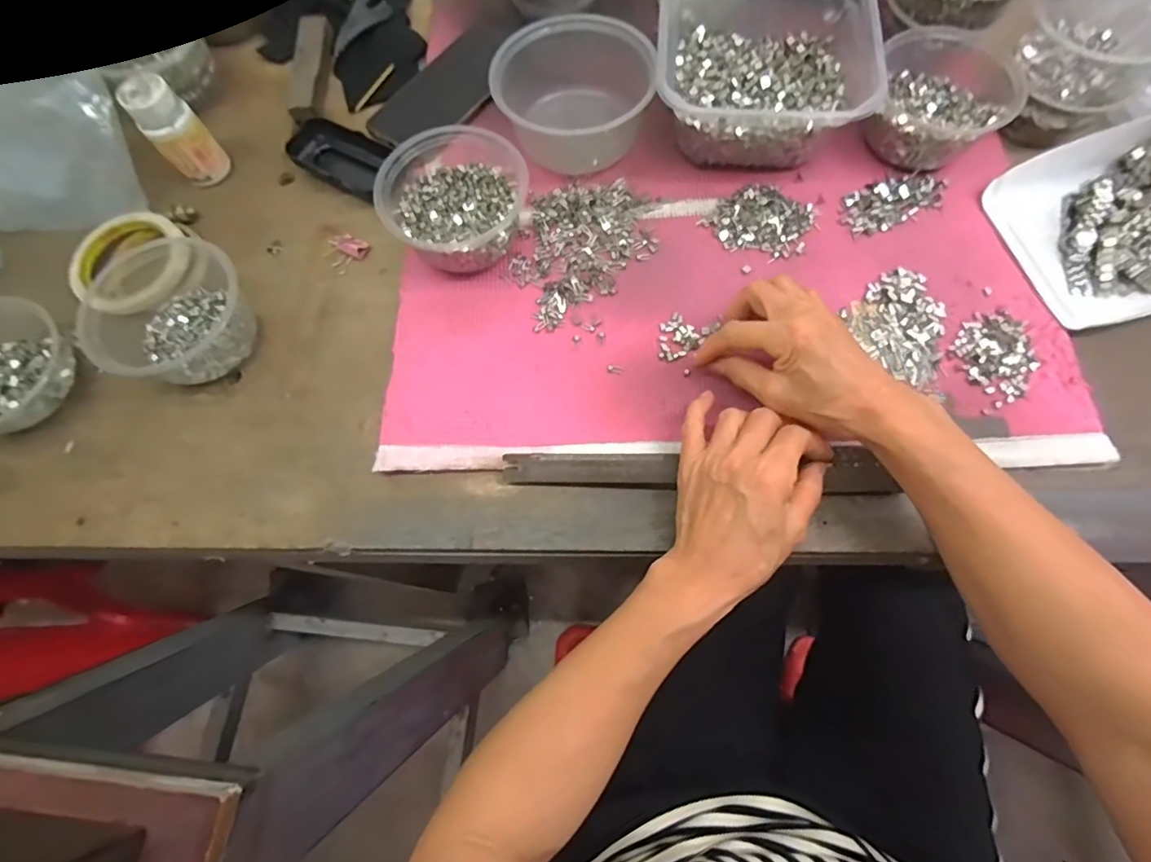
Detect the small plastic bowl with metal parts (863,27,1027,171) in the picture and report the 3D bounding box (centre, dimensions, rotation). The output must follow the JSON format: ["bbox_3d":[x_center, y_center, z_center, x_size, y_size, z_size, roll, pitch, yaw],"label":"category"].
[{"bbox_3d":[0.310,-0.286,0.460,0.112,0.045,0.131,22,75,8],"label":"small plastic bowl with metal parts"}]

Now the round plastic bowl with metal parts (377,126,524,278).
[{"bbox_3d":[-0.096,-0.185,0.439,0.112,0.058,0.110,-1,73,2],"label":"round plastic bowl with metal parts"}]

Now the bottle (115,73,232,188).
[{"bbox_3d":[-0.353,-0.264,0.479,0.042,0.083,0.043,-1,73,2],"label":"bottle"}]

